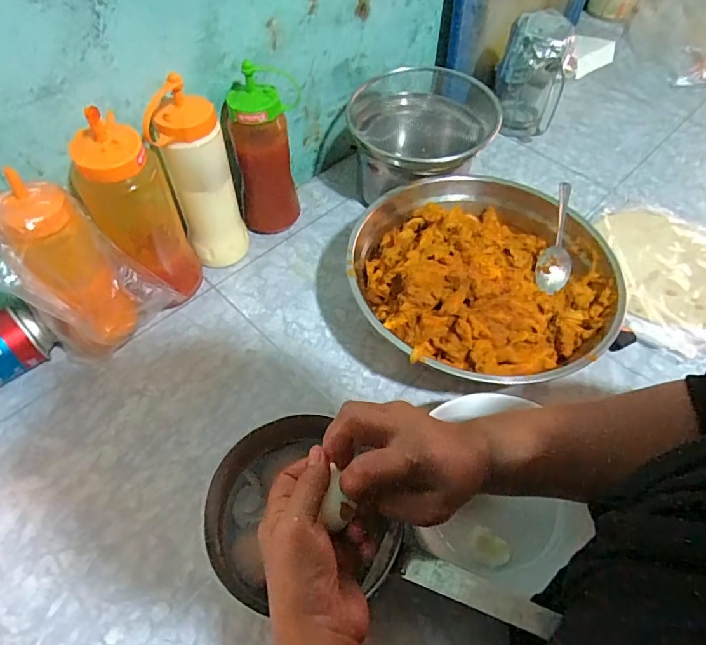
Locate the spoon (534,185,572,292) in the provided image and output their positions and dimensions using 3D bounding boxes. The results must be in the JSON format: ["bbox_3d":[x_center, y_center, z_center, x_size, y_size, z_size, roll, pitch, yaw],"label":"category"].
[{"bbox_3d":[0.243,-0.101,0.551,0.038,0.036,0.141,20,56,12],"label":"spoon"}]

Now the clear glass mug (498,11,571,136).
[{"bbox_3d":[0.281,-0.381,0.746,0.103,0.169,0.093,18,56,10],"label":"clear glass mug"}]

